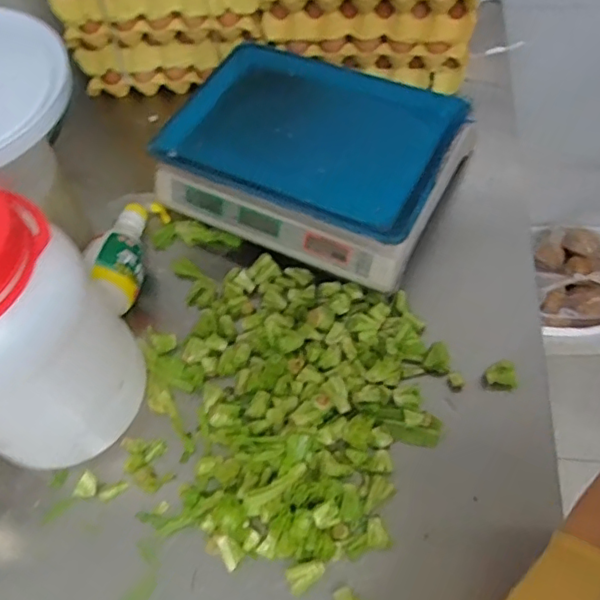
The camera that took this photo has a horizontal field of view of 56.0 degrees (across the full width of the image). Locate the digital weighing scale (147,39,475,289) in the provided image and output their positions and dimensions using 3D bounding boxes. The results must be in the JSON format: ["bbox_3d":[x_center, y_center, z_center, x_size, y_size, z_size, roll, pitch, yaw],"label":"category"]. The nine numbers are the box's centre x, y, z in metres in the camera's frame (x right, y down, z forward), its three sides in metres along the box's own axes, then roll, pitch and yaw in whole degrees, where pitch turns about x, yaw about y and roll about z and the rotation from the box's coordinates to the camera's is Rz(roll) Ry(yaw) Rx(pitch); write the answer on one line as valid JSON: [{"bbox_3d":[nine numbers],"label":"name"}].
[{"bbox_3d":[0.018,-0.188,0.739,0.339,0.127,0.272,22,62,18],"label":"digital weighing scale"}]

